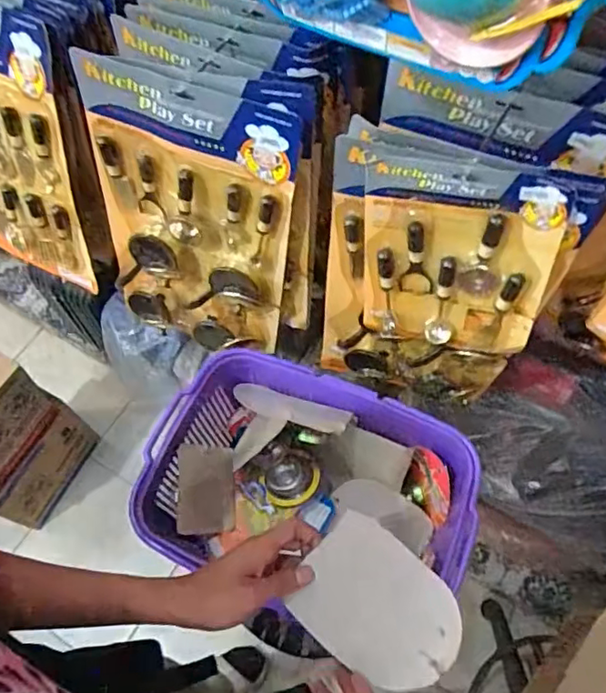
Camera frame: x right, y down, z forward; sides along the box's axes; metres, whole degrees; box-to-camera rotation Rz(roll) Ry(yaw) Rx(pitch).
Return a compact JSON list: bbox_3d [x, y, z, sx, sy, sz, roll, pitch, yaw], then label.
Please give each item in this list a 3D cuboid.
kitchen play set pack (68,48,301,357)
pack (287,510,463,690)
[{"bbox_3d":[-0.158,-0.159,0.830,0.273,0.455,0.047,18,54,6],"label":"kitchen play set pack"},{"bbox_3d":[0.073,0.253,0.558,0.160,0.011,0.116,42,87,6],"label":"pack"}]

